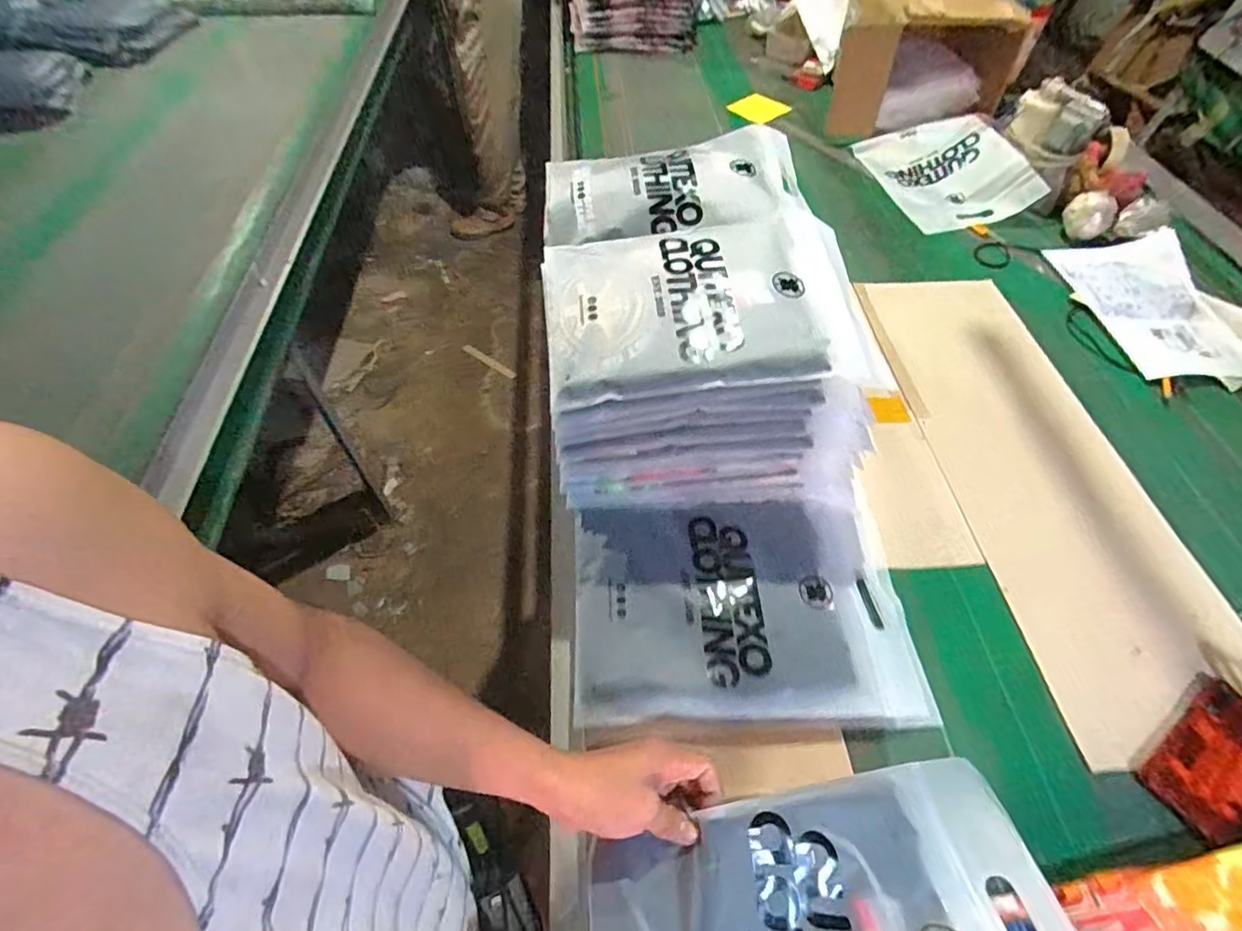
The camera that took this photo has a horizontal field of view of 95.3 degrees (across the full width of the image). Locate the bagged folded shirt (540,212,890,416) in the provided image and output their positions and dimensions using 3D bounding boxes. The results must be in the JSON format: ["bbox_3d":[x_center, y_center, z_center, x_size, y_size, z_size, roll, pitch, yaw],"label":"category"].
[{"bbox_3d":[0.086,-0.187,0.624,0.342,0.032,0.246,-8,56,0],"label":"bagged folded shirt"}]

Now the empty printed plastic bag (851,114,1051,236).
[{"bbox_3d":[0.676,-0.626,1.197,0.276,0.056,0.359,-12,59,18],"label":"empty printed plastic bag"}]

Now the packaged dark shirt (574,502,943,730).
[{"bbox_3d":[0.136,0.153,0.621,0.361,0.033,0.241,1,55,-3],"label":"packaged dark shirt"}]

